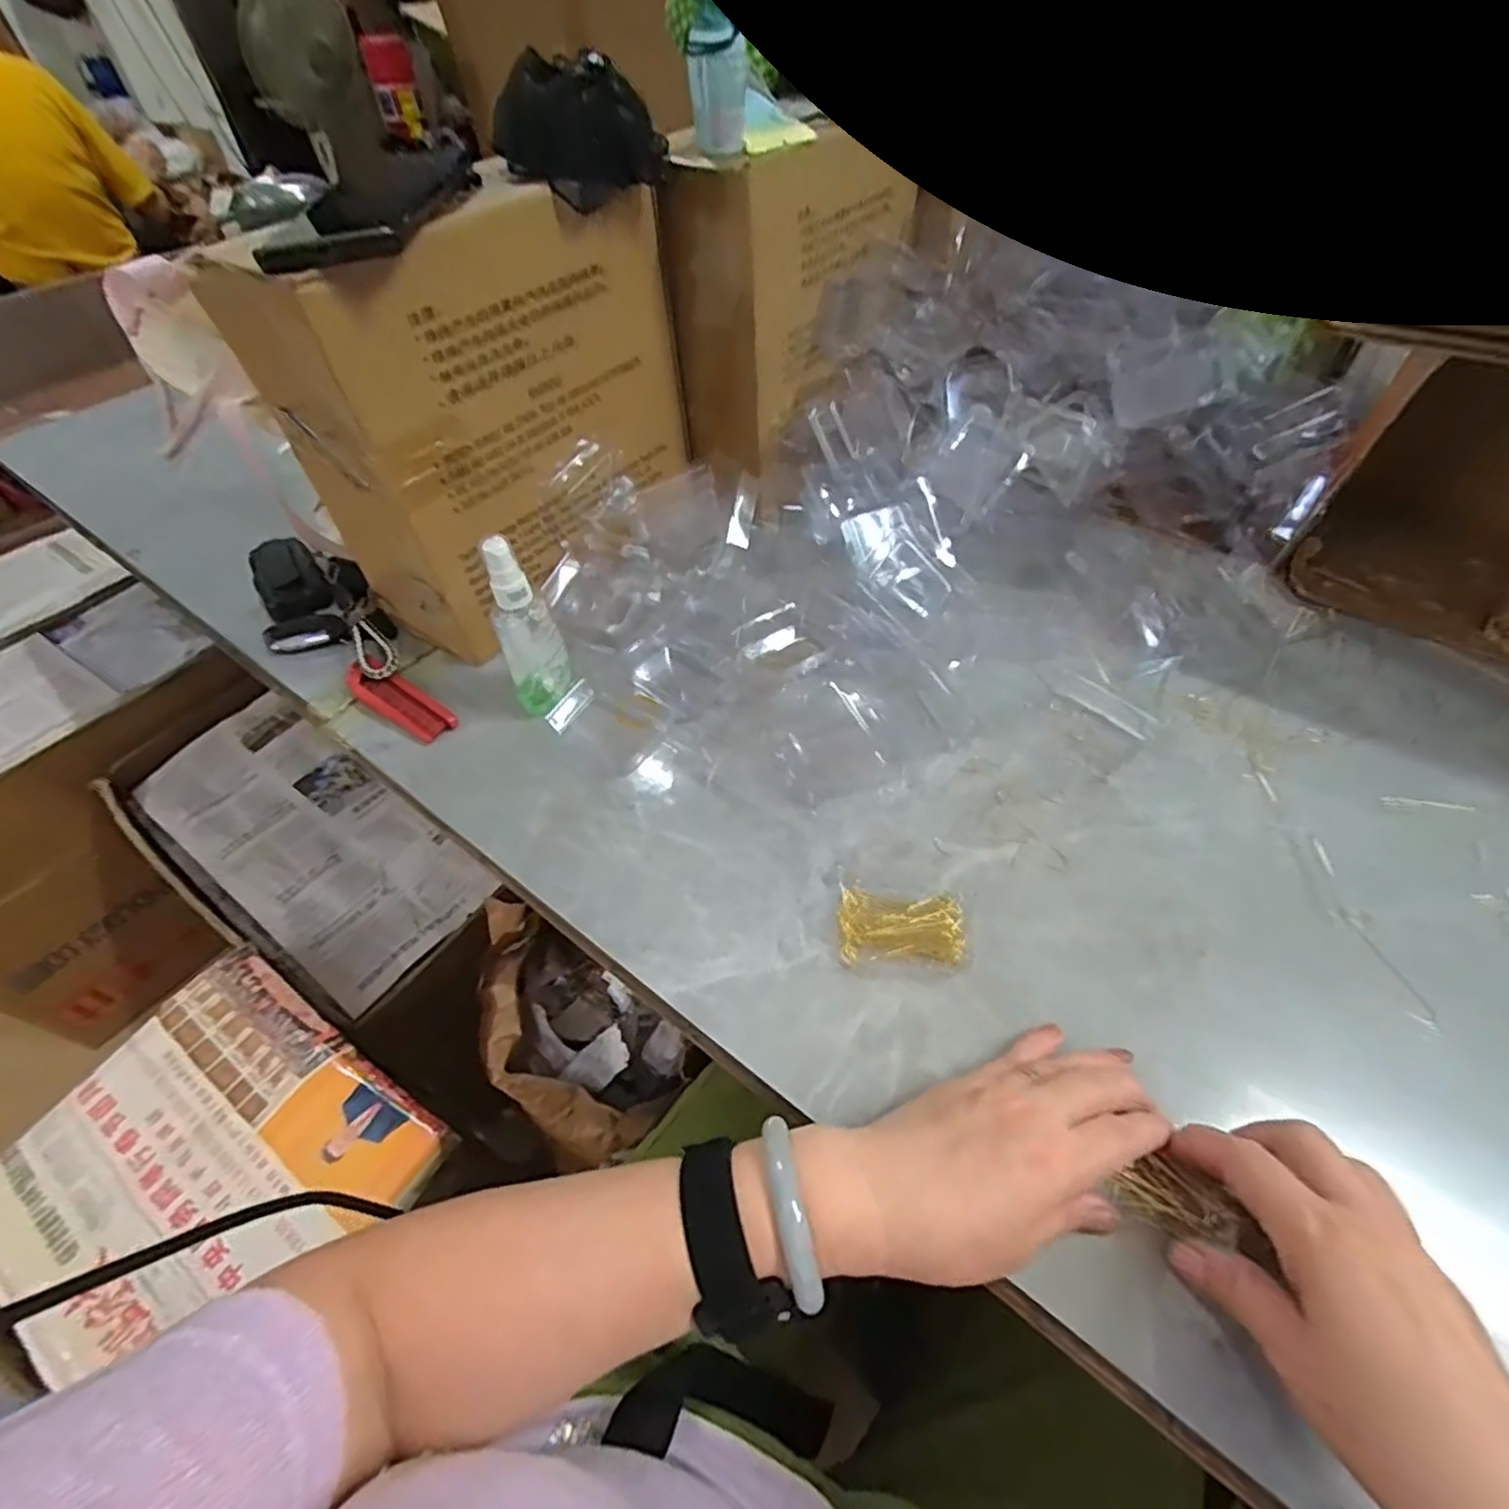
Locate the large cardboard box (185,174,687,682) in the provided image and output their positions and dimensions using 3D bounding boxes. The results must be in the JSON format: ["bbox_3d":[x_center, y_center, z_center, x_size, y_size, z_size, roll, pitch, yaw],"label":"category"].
[{"bbox_3d":[-0.196,-0.263,0.540,0.110,0.267,0.276,29,57,23],"label":"large cardboard box"}]

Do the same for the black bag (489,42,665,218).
[{"bbox_3d":[-0.110,-0.400,0.441,0.108,0.065,0.041,-13,51,-8],"label":"black bag"}]

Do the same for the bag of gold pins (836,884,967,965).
[{"bbox_3d":[0.083,0.096,0.390,0.067,0.012,0.043,2,51,3],"label":"bag of gold pins"}]

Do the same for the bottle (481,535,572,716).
[{"bbox_3d":[-0.158,-0.087,0.474,0.041,0.131,0.033,-19,53,-14],"label":"bottle"}]

